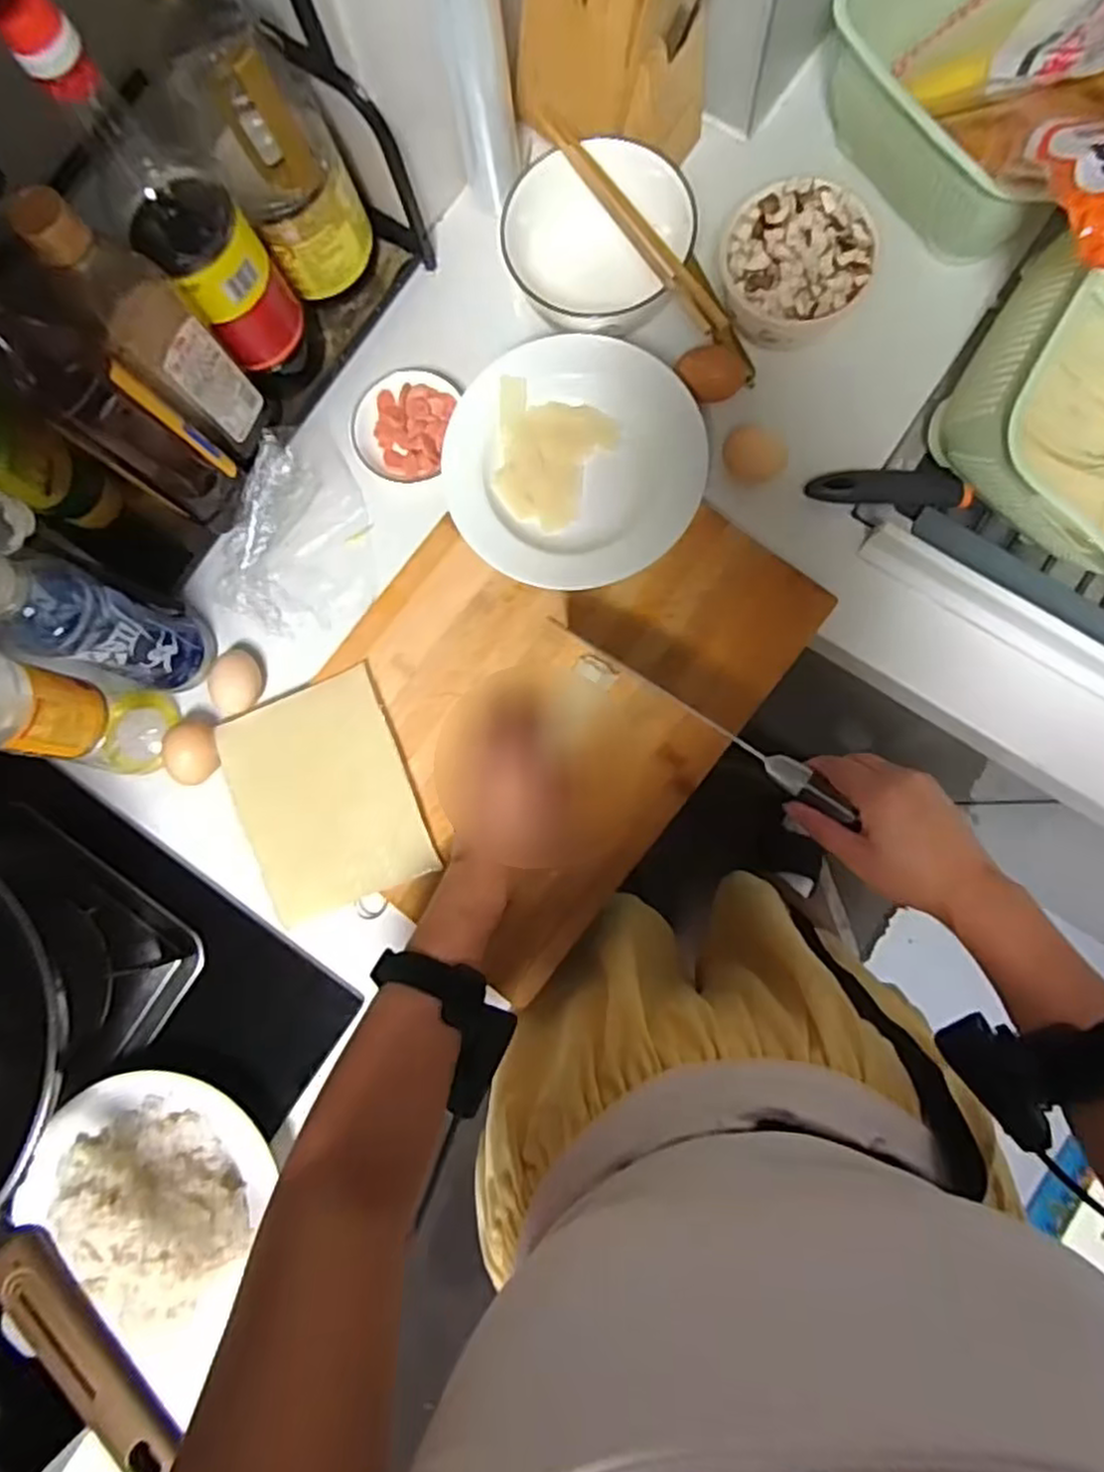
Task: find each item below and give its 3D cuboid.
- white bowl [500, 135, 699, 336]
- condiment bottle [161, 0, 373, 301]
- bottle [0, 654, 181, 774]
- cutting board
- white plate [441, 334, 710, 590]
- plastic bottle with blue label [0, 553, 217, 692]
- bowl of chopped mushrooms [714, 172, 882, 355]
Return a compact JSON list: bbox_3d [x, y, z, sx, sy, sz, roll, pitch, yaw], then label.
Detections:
[{"bbox_3d":[0.038,-0.395,0.594,0.147,0.065,0.133,0,84,4],"label":"white bowl"},{"bbox_3d":[-0.204,-0.427,0.511,0.093,0.220,0.080,-27,83,1],"label":"condiment bottle"},{"bbox_3d":[-0.368,-0.016,0.515,0.065,0.254,0.066,8,85,5],"label":"bottle"},{"bbox_3d":[-0.013,-0.036,0.597,0.303,0.023,0.392,36,88,7],"label":"cutting board"},{"bbox_3d":[0.018,-0.219,0.593,0.203,0.042,0.185,0,84,4],"label":"white plate"},{"bbox_3d":[-0.333,-0.083,0.530,0.059,0.211,0.061,18,86,6],"label":"plastic bottle with blue label"},{"bbox_3d":[0.192,-0.373,0.586,0.113,0.065,0.112,0,84,4],"label":"bowl of chopped mushrooms"}]

